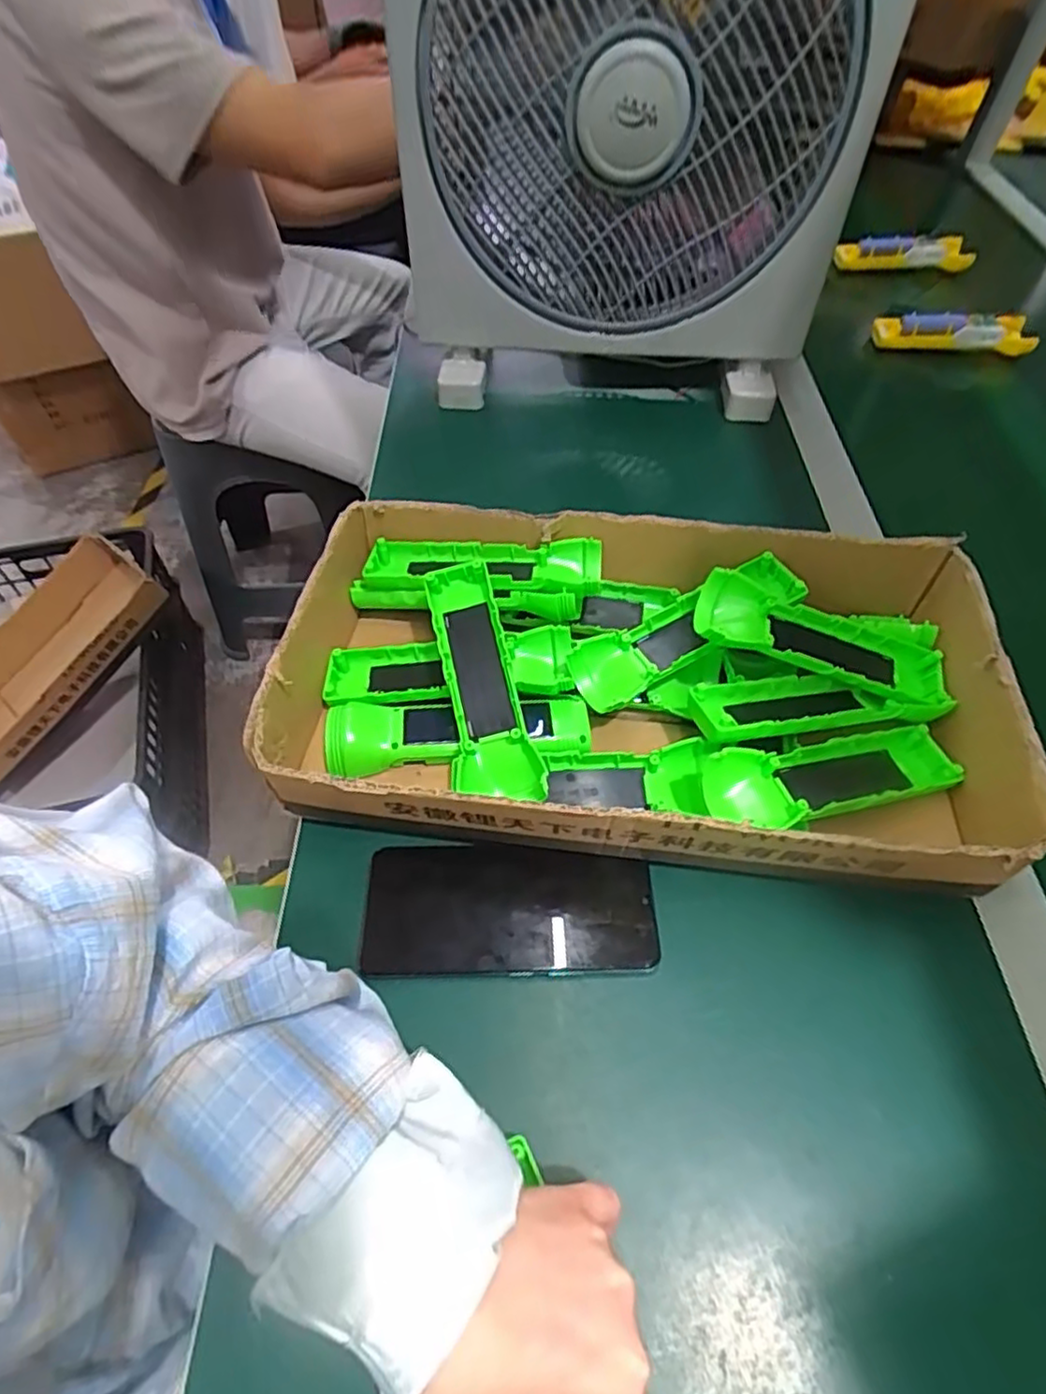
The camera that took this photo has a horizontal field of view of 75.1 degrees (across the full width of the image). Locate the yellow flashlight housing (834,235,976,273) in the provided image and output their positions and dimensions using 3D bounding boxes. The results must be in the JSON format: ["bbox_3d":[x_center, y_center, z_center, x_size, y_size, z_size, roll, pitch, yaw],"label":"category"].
[{"bbox_3d":[0.499,-0.581,0.891,0.188,0.035,0.033,-5,53,-6],"label":"yellow flashlight housing"}]

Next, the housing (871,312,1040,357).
[{"bbox_3d":[0.484,-0.412,0.765,0.185,0.033,0.036,0,55,-1],"label":"housing"}]

